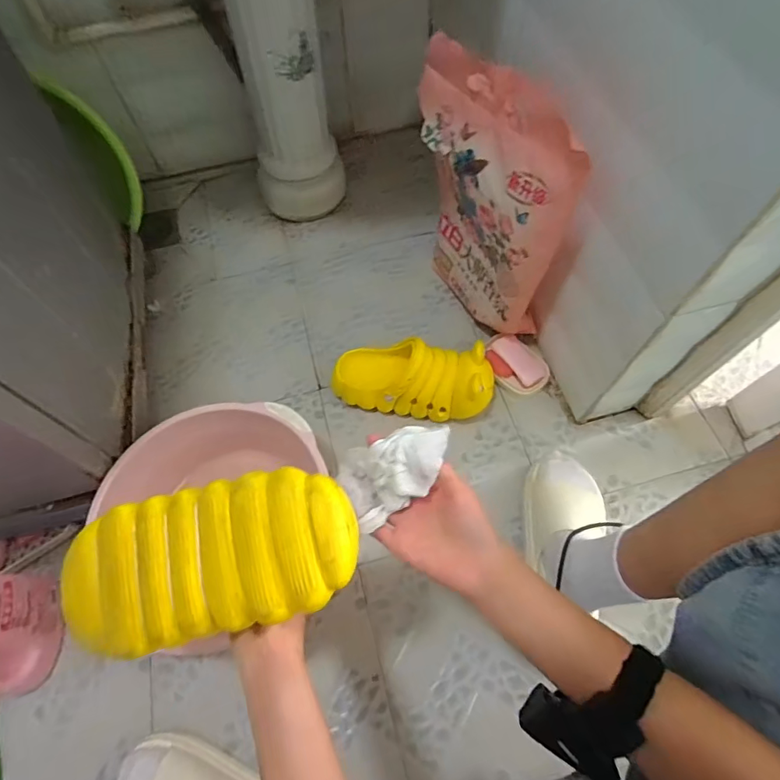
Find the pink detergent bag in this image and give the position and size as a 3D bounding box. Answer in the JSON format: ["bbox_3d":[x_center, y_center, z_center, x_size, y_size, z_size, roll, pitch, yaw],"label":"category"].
[{"bbox_3d":[0.141,-0.272,0.703,0.070,0.380,0.299,-30,67,-12],"label":"pink detergent bag"}]

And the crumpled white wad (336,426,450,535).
[{"bbox_3d":[0.006,0.069,0.407,0.096,0.050,0.064,-23,65,-10],"label":"crumpled white wad"}]

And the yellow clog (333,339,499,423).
[{"bbox_3d":[0.034,-0.012,0.765,0.261,0.110,0.106,2,64,2],"label":"yellow clog"}]

